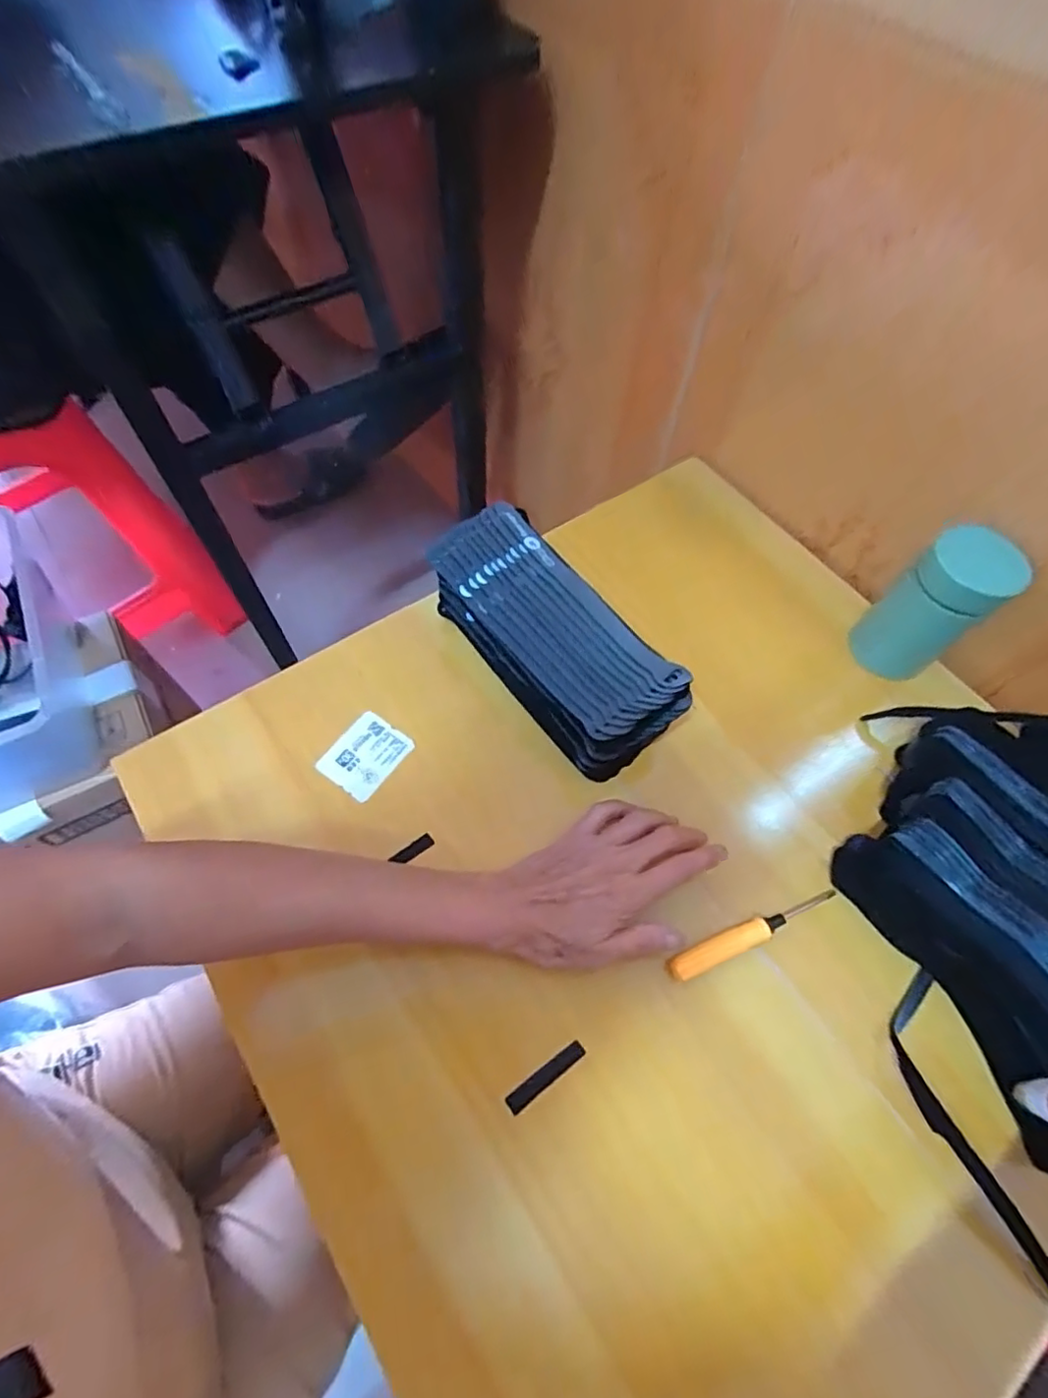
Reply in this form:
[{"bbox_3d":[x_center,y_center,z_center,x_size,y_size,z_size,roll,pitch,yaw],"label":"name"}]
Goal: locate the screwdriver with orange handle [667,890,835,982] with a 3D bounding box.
[{"bbox_3d":[0.154,0.157,0.399,0.126,0.018,0.017,-19,65,-12],"label":"screwdriver with orange handle"}]

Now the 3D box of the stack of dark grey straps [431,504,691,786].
[{"bbox_3d":[0.018,-0.043,0.445,0.093,0.072,0.207,-33,68,-18],"label":"stack of dark grey straps"}]

